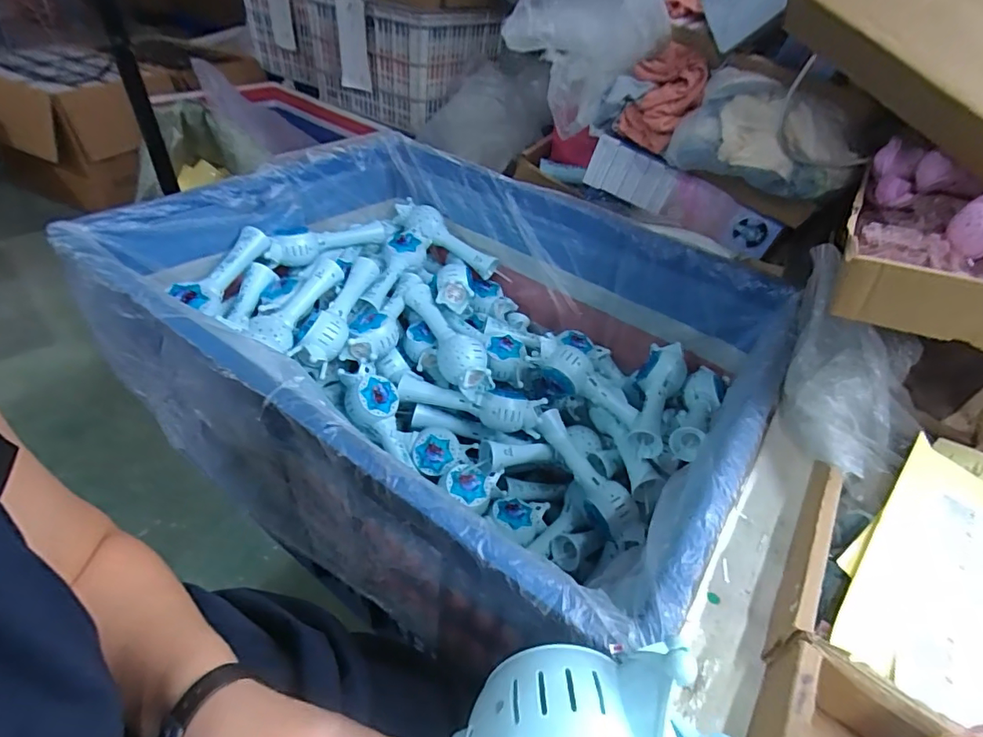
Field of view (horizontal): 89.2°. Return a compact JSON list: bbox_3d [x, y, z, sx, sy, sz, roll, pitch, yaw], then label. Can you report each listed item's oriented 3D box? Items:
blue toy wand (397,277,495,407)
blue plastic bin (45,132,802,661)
[{"bbox_3d":[-0.086,-0.064,0.847,0.072,0.068,0.284,-16,47,-24],"label":"blue toy wand"},{"bbox_3d":[-0.068,-0.018,0.764,0.805,0.323,0.624,28,45,21],"label":"blue plastic bin"}]

